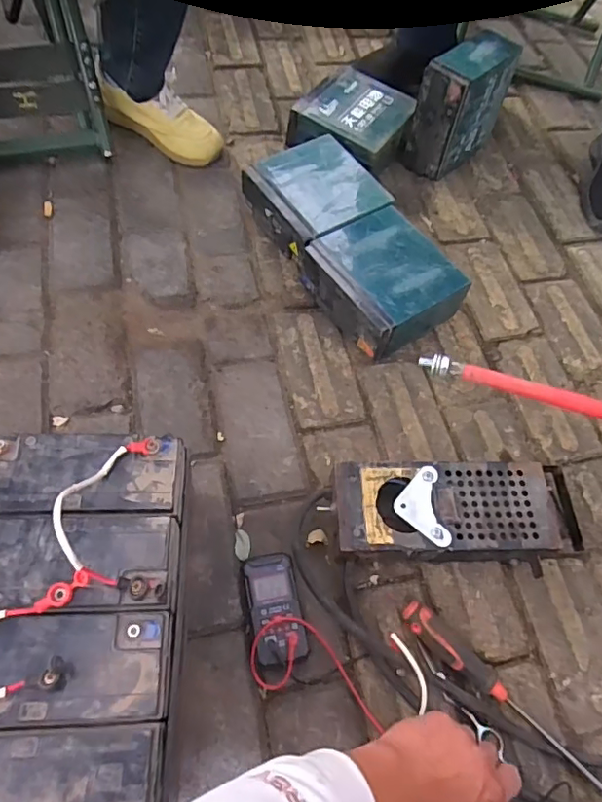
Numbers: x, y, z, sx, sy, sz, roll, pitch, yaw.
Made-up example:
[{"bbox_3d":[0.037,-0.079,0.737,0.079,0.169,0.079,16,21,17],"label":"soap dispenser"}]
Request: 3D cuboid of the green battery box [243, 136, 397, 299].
[{"bbox_3d":[0.026,-0.311,0.863,0.171,0.075,0.190,-28,68,-19],"label":"green battery box"}]

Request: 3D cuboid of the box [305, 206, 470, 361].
[{"bbox_3d":[0.118,-0.169,0.798,0.170,0.090,0.182,-30,69,-19],"label":"box"}]

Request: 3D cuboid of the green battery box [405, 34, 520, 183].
[{"bbox_3d":[0.267,-0.499,0.935,0.093,0.192,0.155,42,66,16],"label":"green battery box"}]

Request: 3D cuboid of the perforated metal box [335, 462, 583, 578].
[{"bbox_3d":[0.181,0.135,0.649,0.297,0.067,0.117,3,62,-7],"label":"perforated metal box"}]

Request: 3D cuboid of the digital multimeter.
[{"bbox_3d":[-0.027,0.225,0.595,0.054,0.031,0.110,-8,63,-13],"label":"digital multimeter"}]

